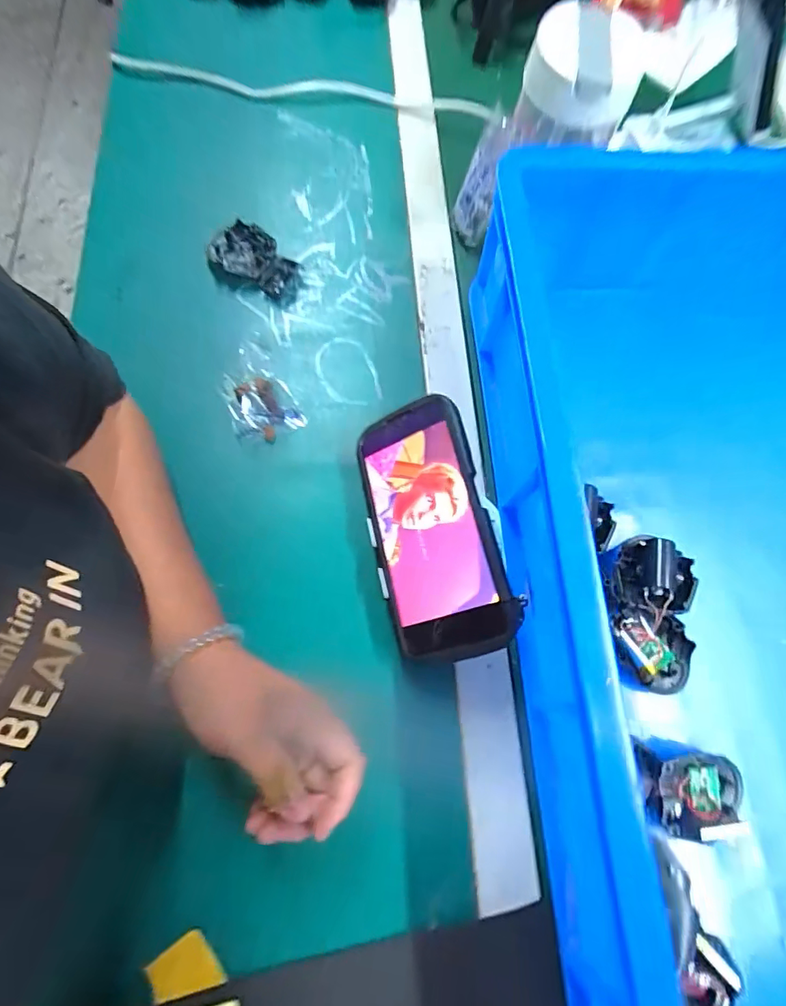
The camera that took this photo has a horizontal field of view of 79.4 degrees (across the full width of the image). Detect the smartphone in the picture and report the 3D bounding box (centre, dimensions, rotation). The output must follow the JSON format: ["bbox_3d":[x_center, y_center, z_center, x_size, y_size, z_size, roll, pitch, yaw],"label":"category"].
[{"bbox_3d":[0.022,0.016,0.319,0.089,0.005,0.169,-27,69,25],"label":"smartphone"}]

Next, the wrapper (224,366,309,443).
[{"bbox_3d":[-0.110,-0.084,0.388,0.053,0.011,0.070,-24,75,-10],"label":"wrapper"}]

